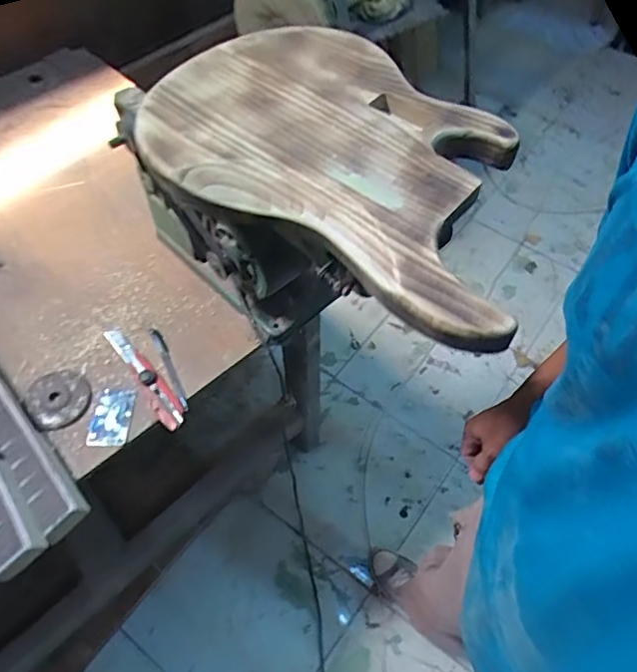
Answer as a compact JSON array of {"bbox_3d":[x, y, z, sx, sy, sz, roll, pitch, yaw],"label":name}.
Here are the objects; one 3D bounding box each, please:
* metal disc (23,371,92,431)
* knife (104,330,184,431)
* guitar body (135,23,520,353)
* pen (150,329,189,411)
[{"bbox_3d":[-0.356,0.085,0.763,0.081,0.010,0.086,1,56,-1],"label":"metal disc"},{"bbox_3d":[-0.243,0.051,0.774,0.032,0.014,0.184,-33,63,-21],"label":"knife"},{"bbox_3d":[0.039,-0.201,0.588,0.457,0.042,0.316,31,61,18],"label":"guitar body"},{"bbox_3d":[-0.210,0.041,0.785,0.015,0.006,0.147,-24,60,-16],"label":"pen"}]

